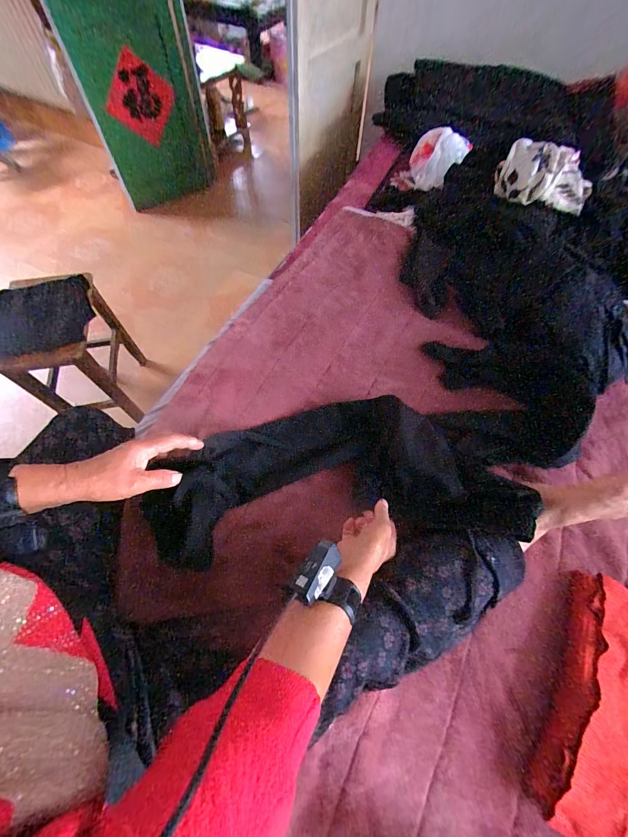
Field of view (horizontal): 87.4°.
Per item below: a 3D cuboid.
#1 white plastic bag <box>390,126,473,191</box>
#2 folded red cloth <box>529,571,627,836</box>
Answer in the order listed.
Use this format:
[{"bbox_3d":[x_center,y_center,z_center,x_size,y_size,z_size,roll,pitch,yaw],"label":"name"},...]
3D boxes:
[{"bbox_3d":[0.347,-0.782,1.000,0.119,0.151,0.171,-38,70,-20],"label":"white plastic bag"},{"bbox_3d":[0.419,0.392,0.432,0.200,0.037,0.317,29,65,13],"label":"folded red cloth"}]

